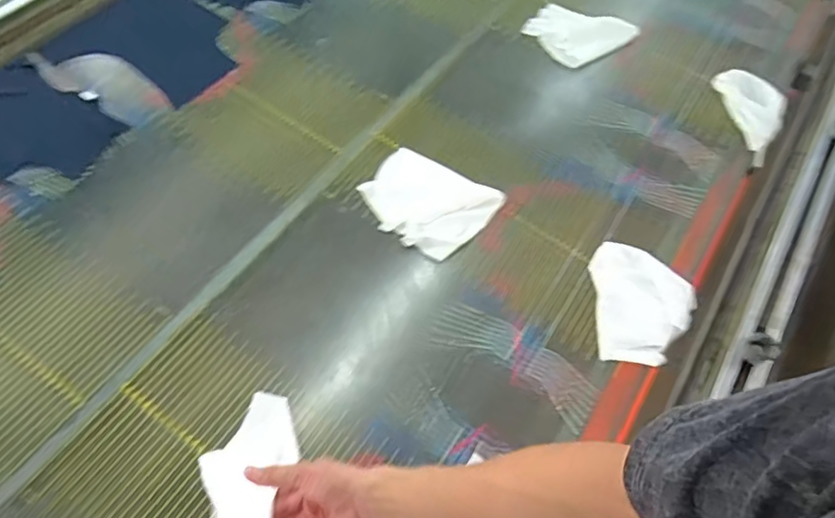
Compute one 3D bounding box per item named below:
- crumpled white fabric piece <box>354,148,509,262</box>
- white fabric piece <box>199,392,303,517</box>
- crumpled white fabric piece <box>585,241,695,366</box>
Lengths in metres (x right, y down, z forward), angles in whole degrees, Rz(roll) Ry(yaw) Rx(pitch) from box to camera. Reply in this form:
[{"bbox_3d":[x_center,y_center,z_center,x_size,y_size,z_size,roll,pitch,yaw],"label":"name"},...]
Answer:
[{"bbox_3d":[0.013,-0.082,0.825,0.189,0.024,0.139,25,62,10],"label":"crumpled white fabric piece"},{"bbox_3d":[-0.176,0.242,0.549,0.099,0.046,0.294,-9,20,-9],"label":"white fabric piece"},{"bbox_3d":[0.313,0.067,0.797,0.157,0.015,0.179,31,64,13],"label":"crumpled white fabric piece"}]

